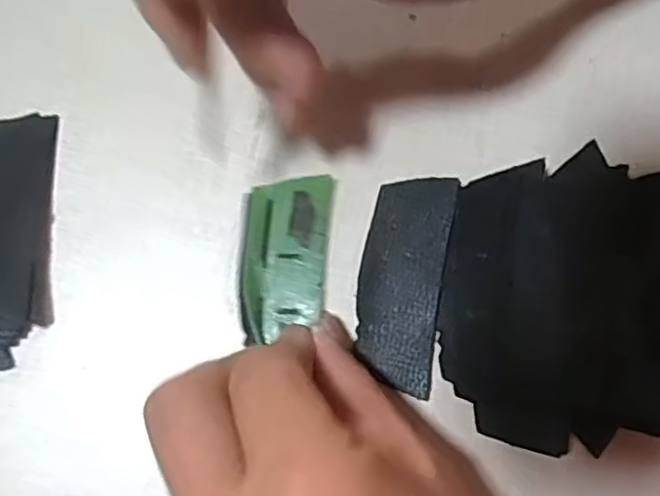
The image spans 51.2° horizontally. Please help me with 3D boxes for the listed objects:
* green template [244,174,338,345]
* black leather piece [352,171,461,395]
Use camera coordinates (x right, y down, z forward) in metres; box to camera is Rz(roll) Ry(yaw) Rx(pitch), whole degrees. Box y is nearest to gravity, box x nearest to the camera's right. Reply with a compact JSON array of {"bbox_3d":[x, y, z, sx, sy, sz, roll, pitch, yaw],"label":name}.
[{"bbox_3d":[-0.014,0.002,0.225,0.026,0.005,0.053,6,79,1],"label":"green template"},{"bbox_3d":[0.024,0.009,0.226,0.027,0.004,0.069,10,79,2],"label":"black leather piece"}]

